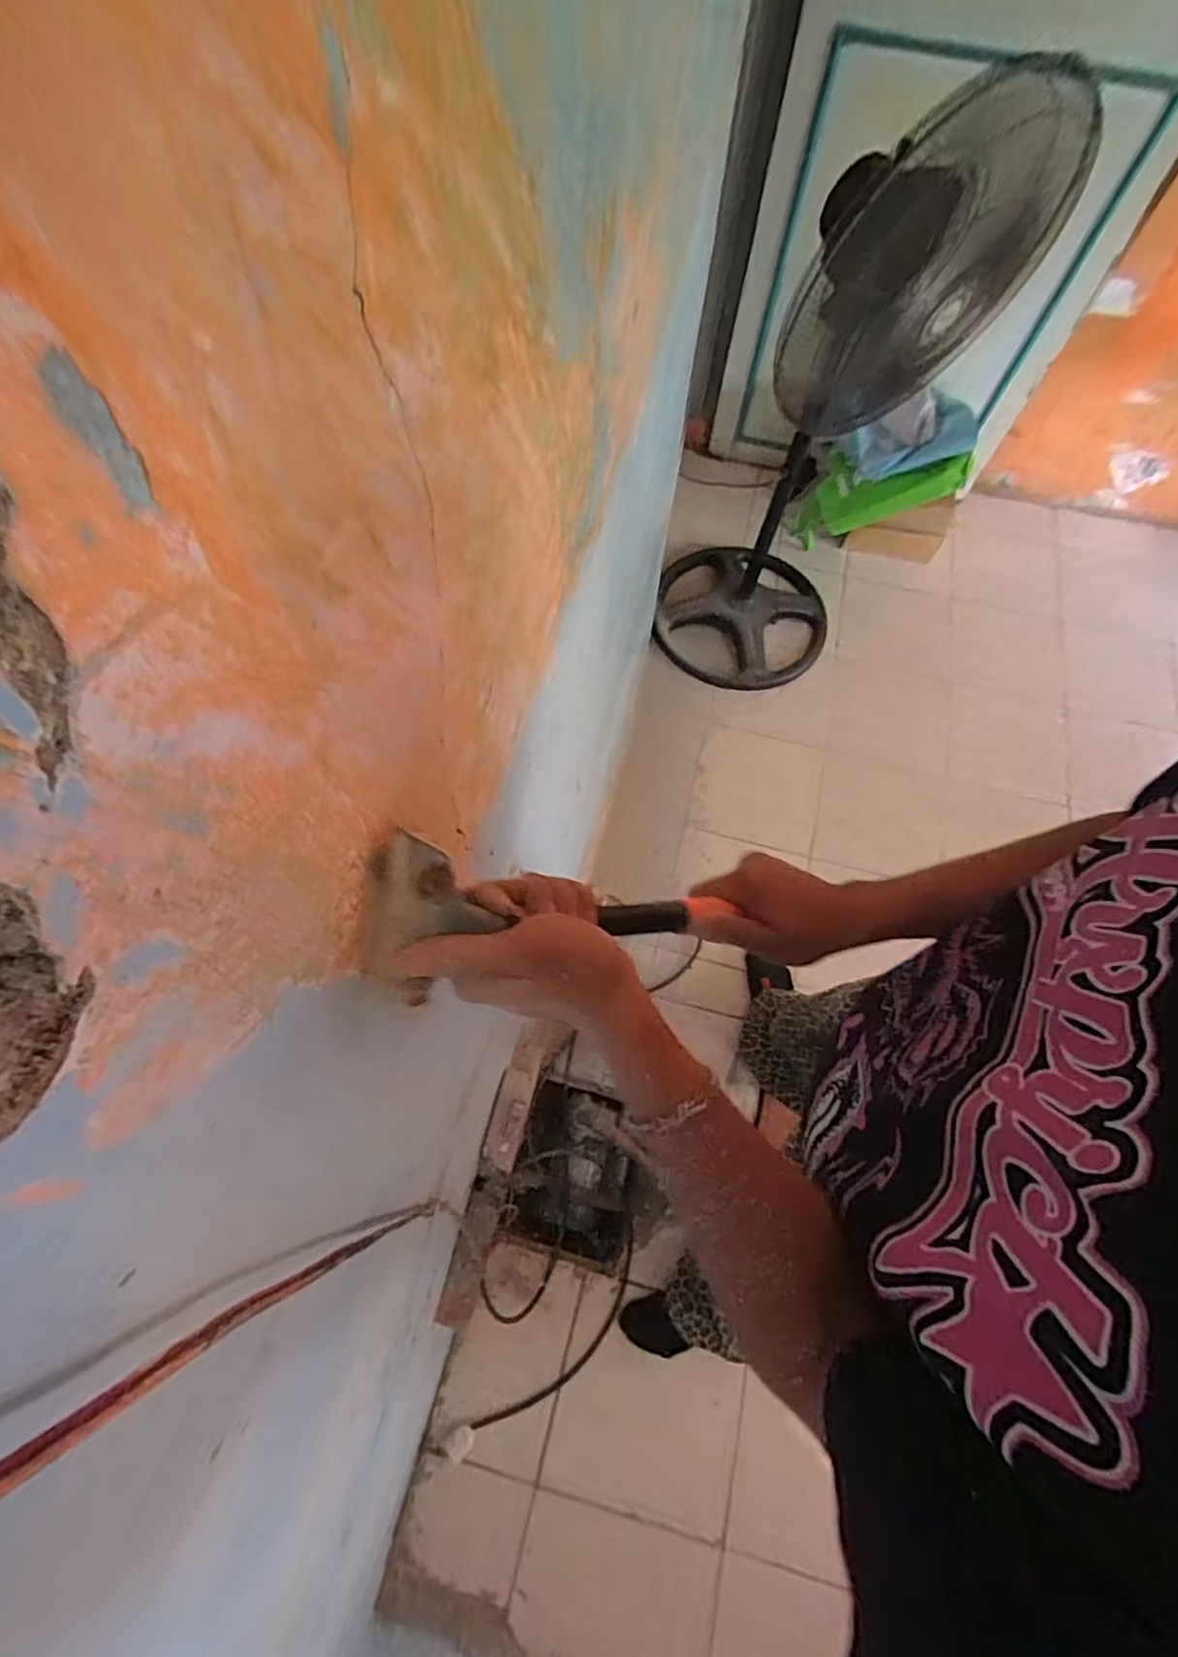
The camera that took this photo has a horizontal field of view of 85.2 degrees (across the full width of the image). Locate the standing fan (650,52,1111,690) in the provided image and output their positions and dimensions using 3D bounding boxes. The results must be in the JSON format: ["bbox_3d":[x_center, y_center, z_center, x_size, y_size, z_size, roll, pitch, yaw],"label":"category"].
[{"bbox_3d":[0.475,-0.808,1.348,0.452,1.067,0.542,23,70,7],"label":"standing fan"}]

